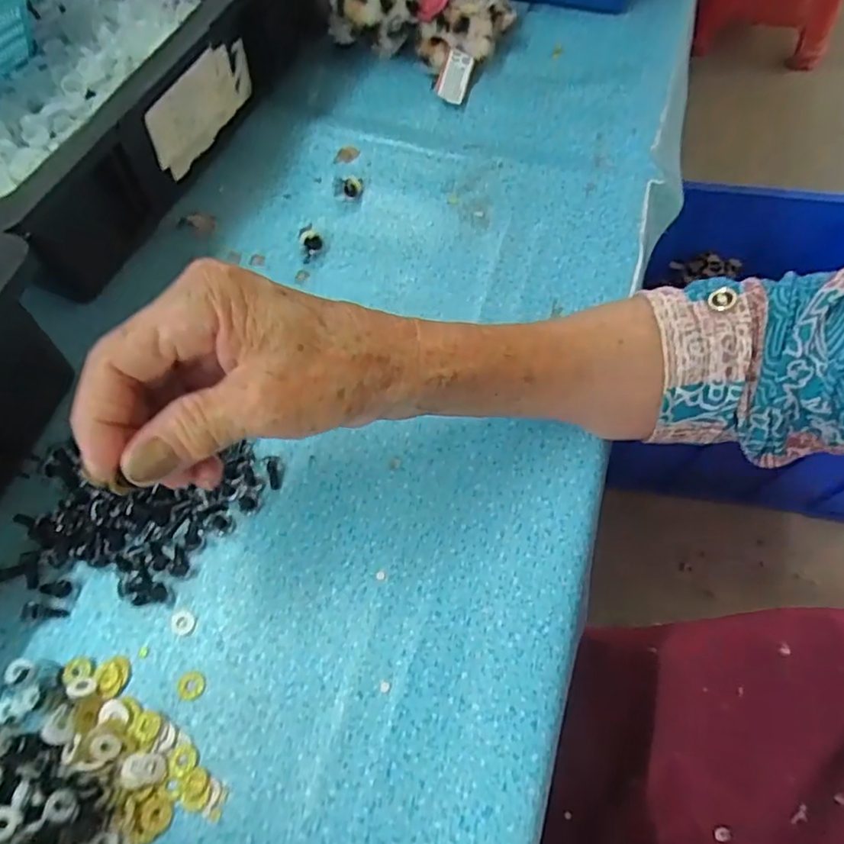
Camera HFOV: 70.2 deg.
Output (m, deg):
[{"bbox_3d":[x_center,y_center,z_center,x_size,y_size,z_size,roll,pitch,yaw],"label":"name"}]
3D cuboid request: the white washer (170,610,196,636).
[{"bbox_3d":[-0.112,0.093,0.280,0.011,0.004,0.011,0,62,1],"label":"white washer"}]

